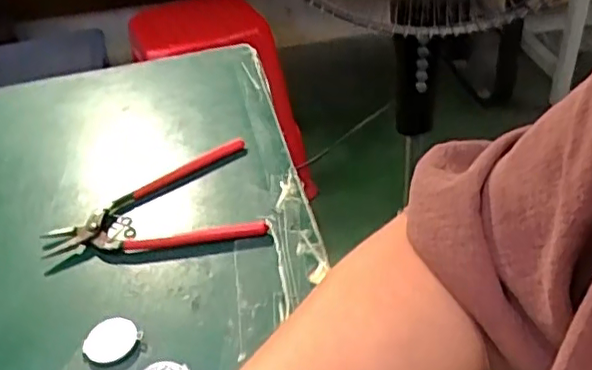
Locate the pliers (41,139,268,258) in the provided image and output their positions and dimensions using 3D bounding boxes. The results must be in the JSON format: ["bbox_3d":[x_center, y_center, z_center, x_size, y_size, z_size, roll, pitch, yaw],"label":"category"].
[{"bbox_3d":[-0.104,0.016,0.446,0.150,0.013,0.104,-14,38,-9],"label":"pliers"}]

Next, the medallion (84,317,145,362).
[{"bbox_3d":[-0.107,0.089,0.353,0.031,0.005,0.028,-31,44,-28],"label":"medallion"}]

